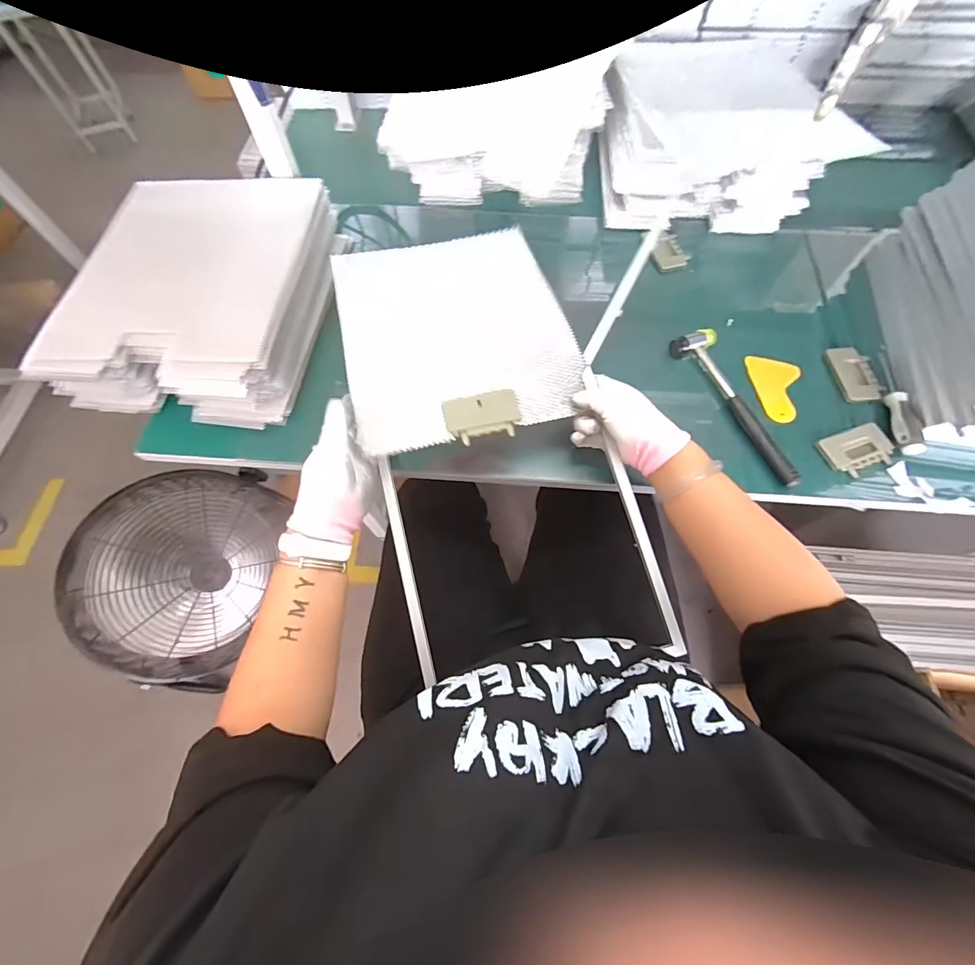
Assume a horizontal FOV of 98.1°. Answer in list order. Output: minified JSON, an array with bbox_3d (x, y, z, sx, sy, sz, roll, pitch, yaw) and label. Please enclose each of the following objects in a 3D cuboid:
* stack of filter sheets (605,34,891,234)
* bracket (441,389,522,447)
[{"bbox_3d":[0.376,-0.588,0.721,0.344,0.119,0.349,0,66,1],"label":"stack of filter sheets"},{"bbox_3d":[-0.004,-0.075,0.479,0.084,0.010,0.057,-14,66,-6],"label":"bracket"}]

